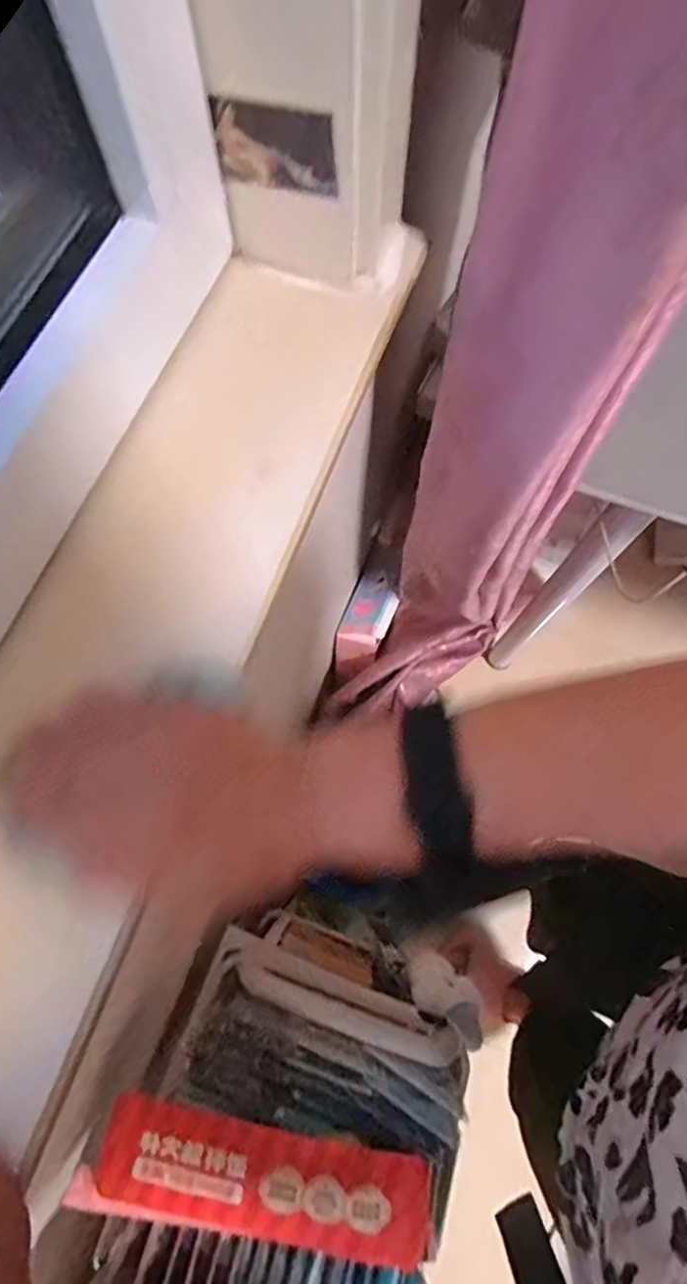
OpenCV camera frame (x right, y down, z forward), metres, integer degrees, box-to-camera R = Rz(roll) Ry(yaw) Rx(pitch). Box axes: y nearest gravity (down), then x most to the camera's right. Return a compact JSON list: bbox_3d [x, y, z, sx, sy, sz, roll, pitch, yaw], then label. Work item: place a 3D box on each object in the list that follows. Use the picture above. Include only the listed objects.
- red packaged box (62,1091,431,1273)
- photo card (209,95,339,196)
[{"bbox_3d":[-0.063,0.381,0.420,0.247,0.027,0.069,8,73,2],"label":"red packaged box"},{"bbox_3d":[-0.037,-0.271,0.319,0.069,0.041,0.006,17,74,5],"label":"photo card"}]

